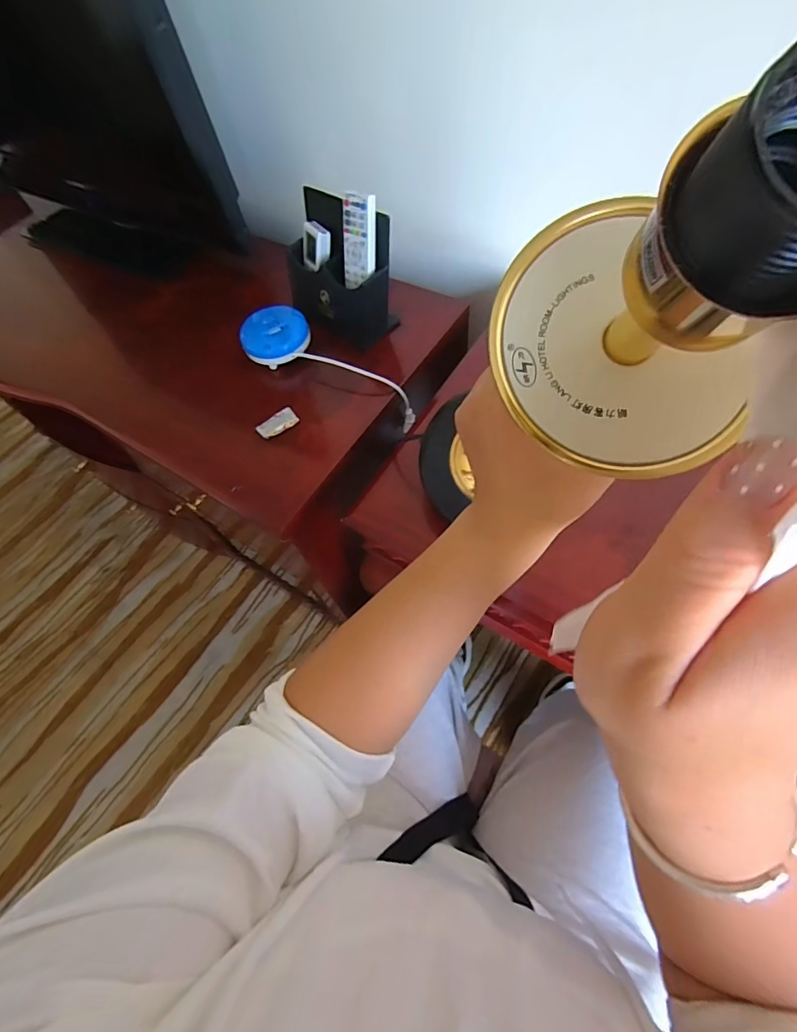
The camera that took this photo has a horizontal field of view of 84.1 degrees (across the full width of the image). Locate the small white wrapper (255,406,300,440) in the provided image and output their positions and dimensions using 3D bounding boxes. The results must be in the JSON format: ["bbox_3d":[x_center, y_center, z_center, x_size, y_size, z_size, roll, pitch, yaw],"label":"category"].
[{"bbox_3d":[-0.174,-0.133,0.639,0.058,0.006,0.034,-38,65,-15],"label":"small white wrapper"}]

